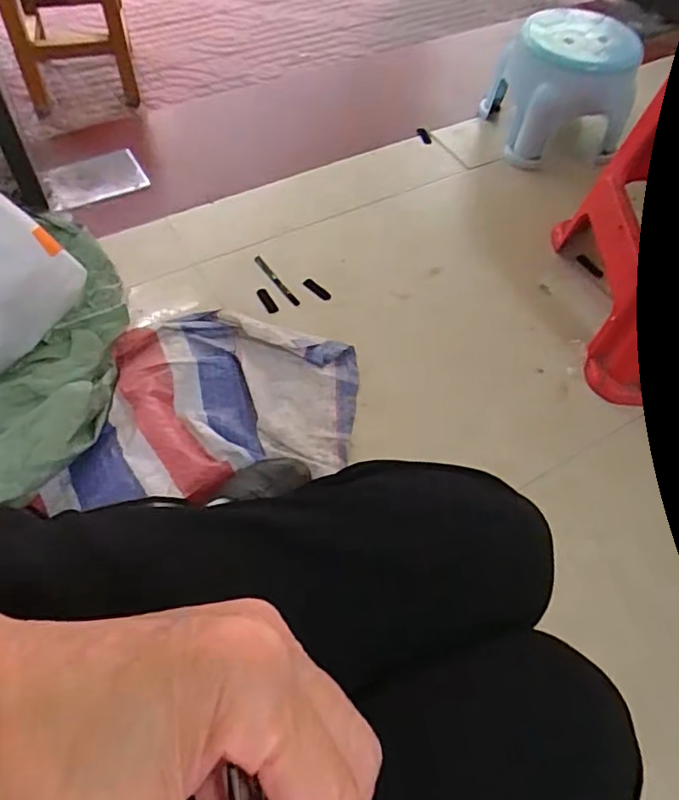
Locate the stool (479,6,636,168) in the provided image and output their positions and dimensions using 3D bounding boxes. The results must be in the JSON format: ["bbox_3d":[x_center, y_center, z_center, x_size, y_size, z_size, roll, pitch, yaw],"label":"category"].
[{"bbox_3d":[0.466,-0.663,1.230,0.222,0.210,0.242,-5,56,-7],"label":"stool"}]

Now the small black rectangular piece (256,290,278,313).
[{"bbox_3d":[-0.119,-0.163,0.960,0.020,0.009,0.057,-28,70,-15],"label":"small black rectangular piece"}]

